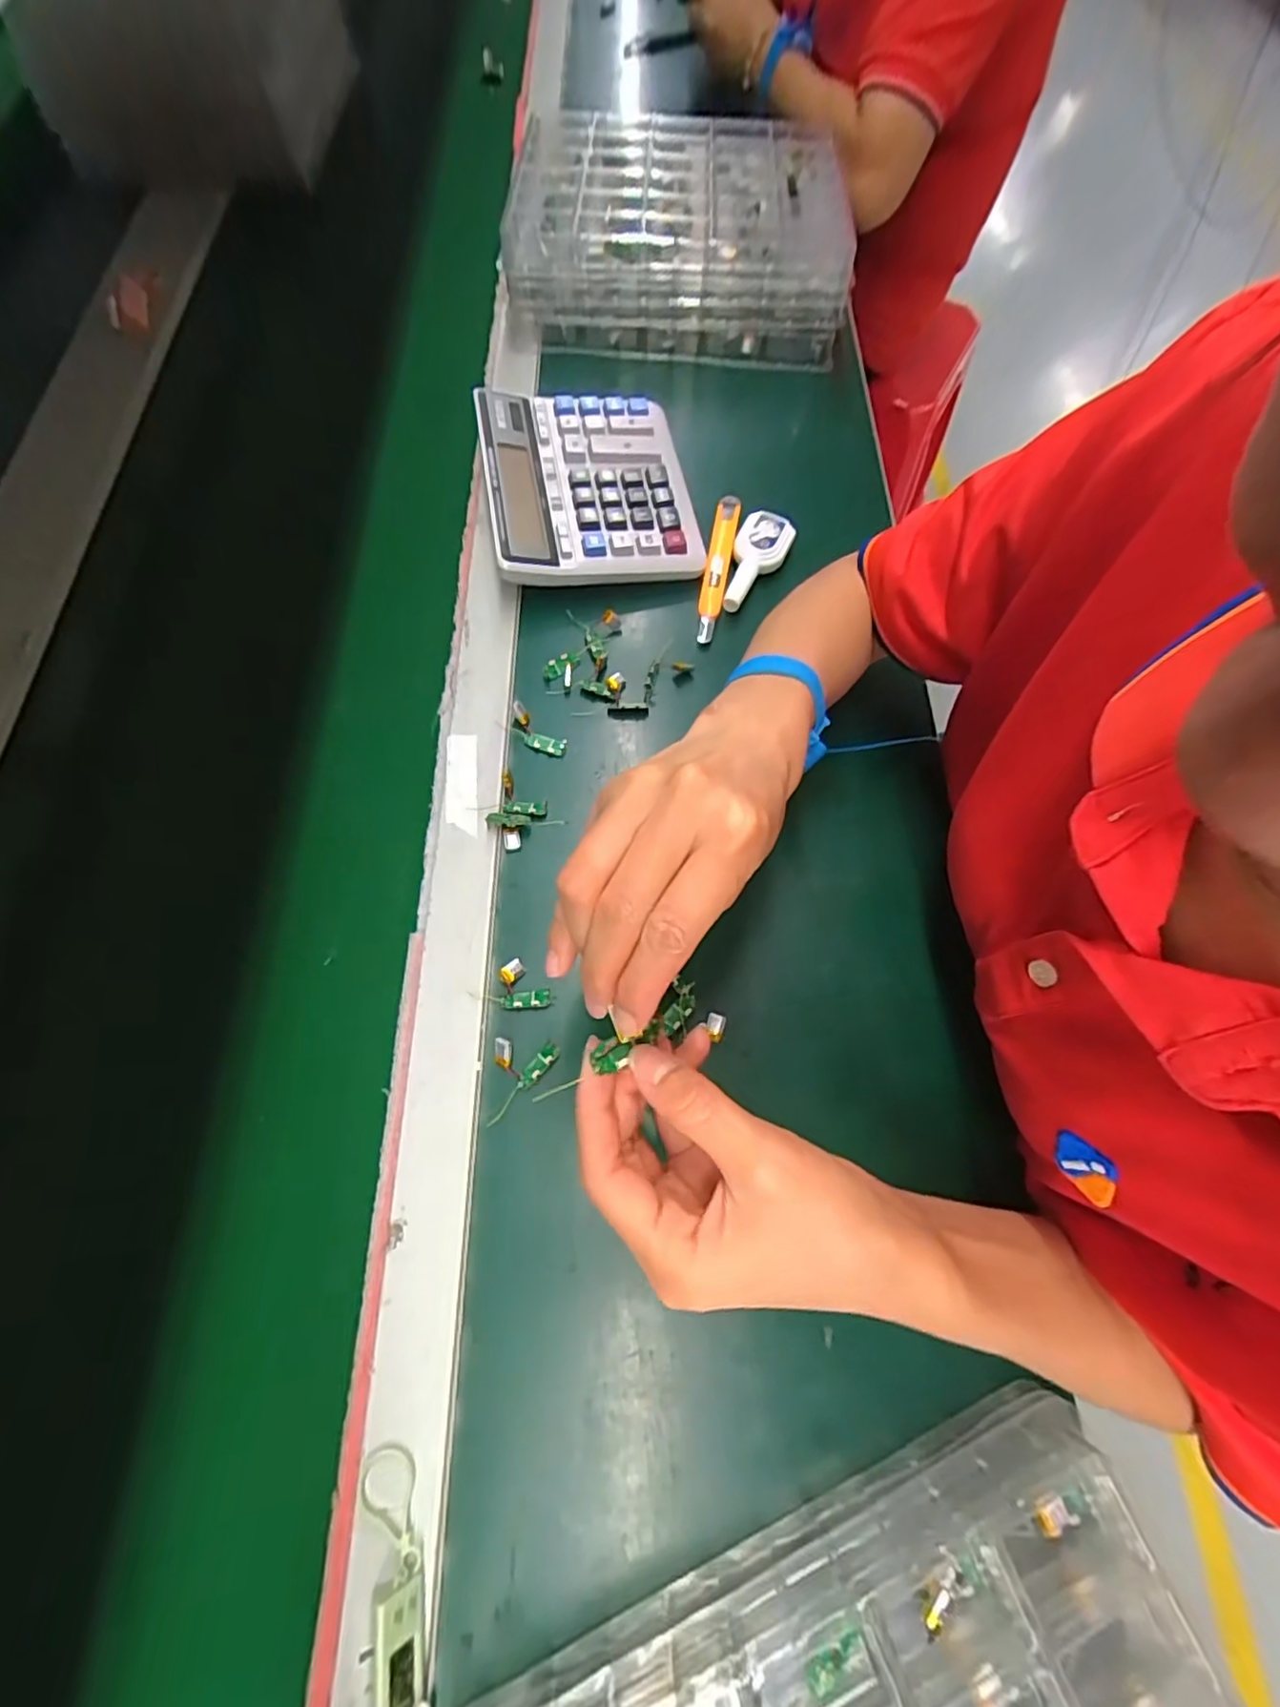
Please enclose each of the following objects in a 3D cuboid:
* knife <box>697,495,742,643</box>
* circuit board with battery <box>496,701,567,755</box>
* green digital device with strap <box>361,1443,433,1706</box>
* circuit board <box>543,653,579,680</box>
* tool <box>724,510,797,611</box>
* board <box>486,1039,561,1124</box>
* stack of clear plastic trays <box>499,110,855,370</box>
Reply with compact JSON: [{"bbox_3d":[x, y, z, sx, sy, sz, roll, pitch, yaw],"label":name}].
[{"bbox_3d":[0.060,-0.223,0.494,0.019,0.024,0.132,11,68,3],"label":"knife"},{"bbox_3d":[-0.073,-0.083,0.432,0.047,0.010,0.021,37,72,13],"label":"circuit board with battery"},{"bbox_3d":[-0.107,0.319,0.267,0.027,0.022,0.099,-11,69,-6],"label":"green digital device with strap"},{"bbox_3d":[-0.057,-0.136,0.454,0.028,0.008,0.013,-25,71,-11],"label":"circuit board"},{"bbox_3d":[0.086,-0.223,0.479,0.039,0.018,0.087,26,70,9],"label":"tool"},{"bbox_3d":[-0.065,0.126,0.346,0.034,0.011,0.044,5,68,1],"label":"board"},{"bbox_3d":[0.034,-0.588,0.596,0.291,0.087,0.238,2,68,-1],"label":"stack of clear plastic trays"}]

